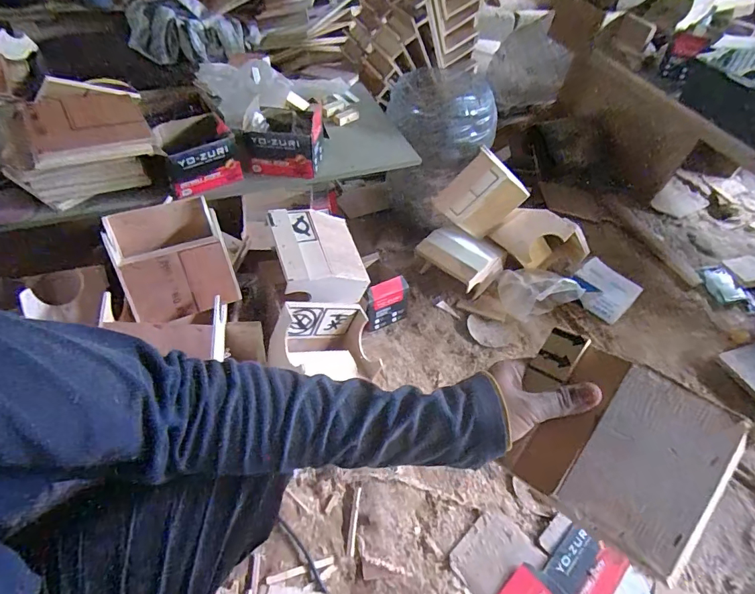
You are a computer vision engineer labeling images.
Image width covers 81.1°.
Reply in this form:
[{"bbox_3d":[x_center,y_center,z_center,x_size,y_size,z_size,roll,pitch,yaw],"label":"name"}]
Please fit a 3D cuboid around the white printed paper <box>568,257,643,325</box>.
[{"bbox_3d":[0.474,-0.014,0.931,0.125,0.095,0.016,37,11,8],"label":"white printed paper"}]

